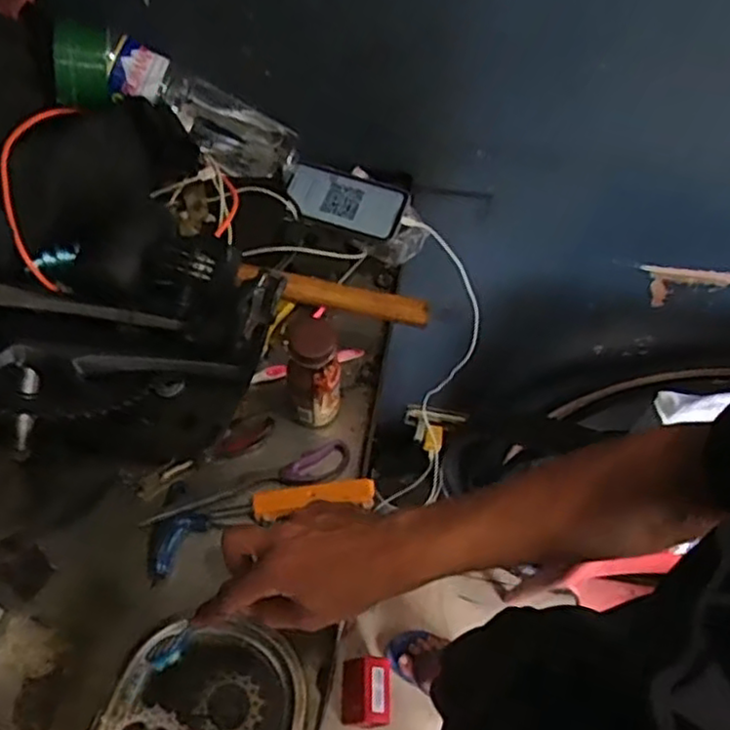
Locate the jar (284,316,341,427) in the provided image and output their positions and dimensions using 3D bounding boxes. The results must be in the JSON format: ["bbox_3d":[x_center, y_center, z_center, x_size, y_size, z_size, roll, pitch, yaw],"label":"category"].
[{"bbox_3d":[-0.047,0.009,0.647,0.055,0.149,0.056,1,57,-2],"label":"jar"}]

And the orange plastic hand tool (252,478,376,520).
[{"bbox_3d":[-0.046,0.120,0.622,0.110,0.013,0.023,-9,57,8],"label":"orange plastic hand tool"}]

